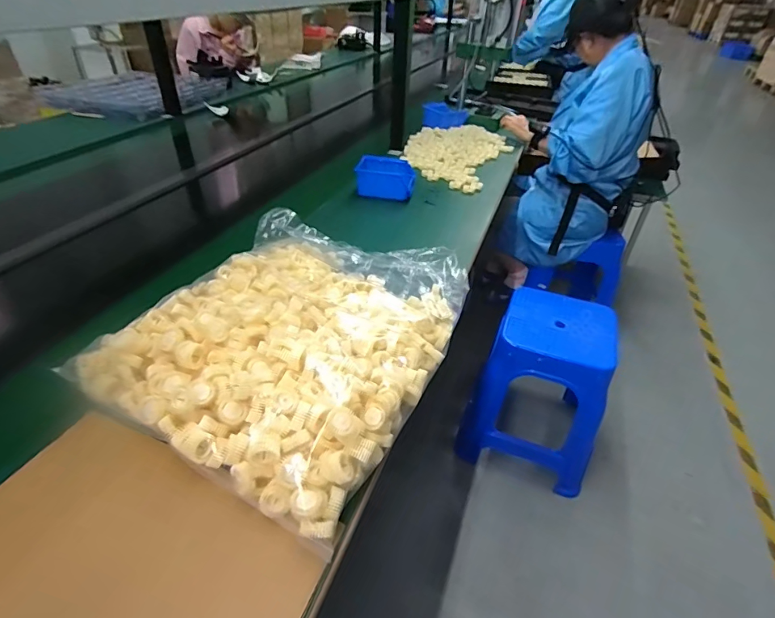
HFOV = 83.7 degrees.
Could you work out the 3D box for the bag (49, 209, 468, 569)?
[{"bbox_3d":[-0.124,0.013,0.639,0.399,0.081,0.492,18,40,19],"label":"bag"}]

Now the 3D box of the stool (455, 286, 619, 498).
[{"bbox_3d":[0.451,0.244,1.297,0.366,0.503,0.304,18,40,19],"label":"stool"}]

